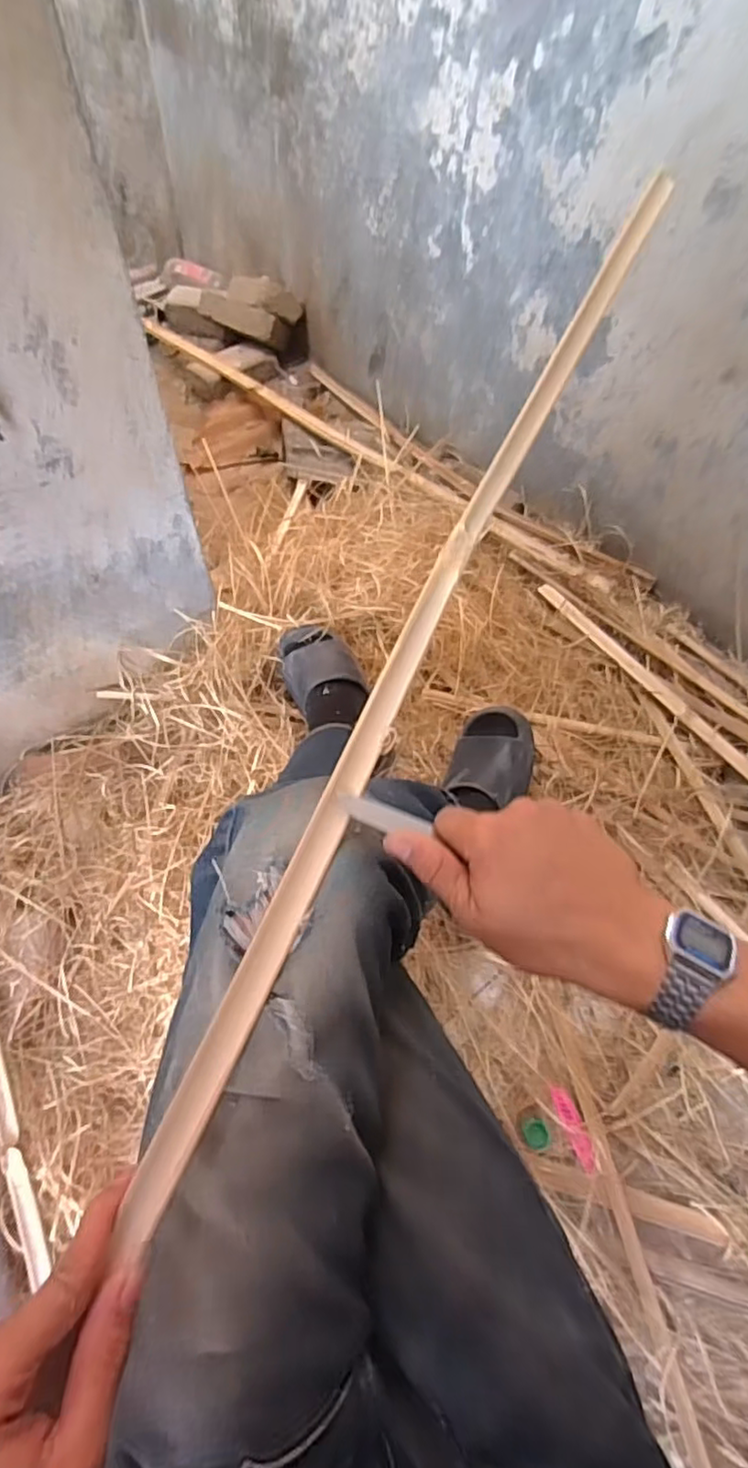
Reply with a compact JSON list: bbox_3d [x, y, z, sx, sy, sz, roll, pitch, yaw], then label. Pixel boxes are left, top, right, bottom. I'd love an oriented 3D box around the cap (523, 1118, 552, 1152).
[{"bbox_3d":[0.193,0.475,0.748,0.031,0.008,0.032,1,59,-2],"label":"cap"}]

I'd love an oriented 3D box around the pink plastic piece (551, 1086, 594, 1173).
[{"bbox_3d":[0.236,0.463,0.744,0.023,0.012,0.085,-15,61,-12],"label":"pink plastic piece"}]

